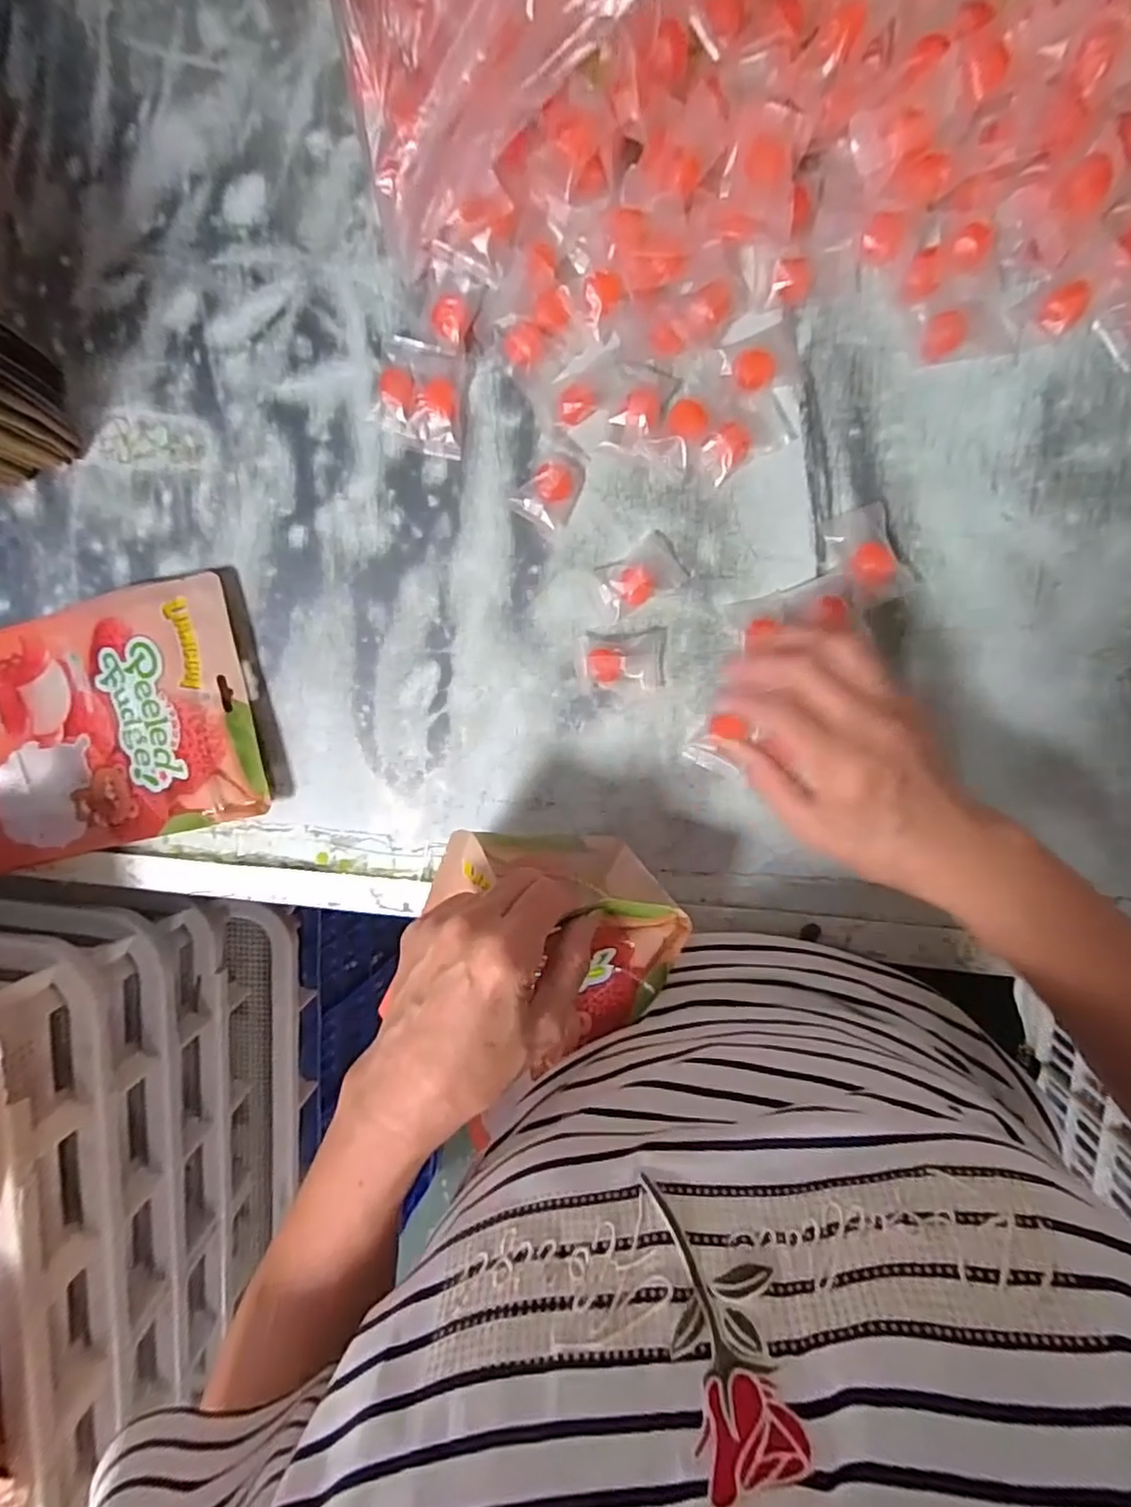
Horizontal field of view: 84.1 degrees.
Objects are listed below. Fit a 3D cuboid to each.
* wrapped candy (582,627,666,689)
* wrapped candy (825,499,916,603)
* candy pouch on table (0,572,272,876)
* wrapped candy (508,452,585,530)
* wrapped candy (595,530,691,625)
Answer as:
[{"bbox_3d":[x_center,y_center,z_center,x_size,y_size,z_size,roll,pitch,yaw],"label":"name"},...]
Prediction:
[{"bbox_3d":[0.035,-0.056,0.367,0.047,0.015,0.033,-2,95,8],"label":"wrapped candy"},{"bbox_3d":[0.165,-0.109,0.345,0.036,0.013,0.053,-24,92,10],"label":"wrapped candy"},{"bbox_3d":[-0.325,-0.015,0.421,0.252,0.020,0.160,-12,94,9],"label":"candy pouch on table"},{"bbox_3d":[-0.006,-0.154,0.363,0.030,0.016,0.042,40,99,3],"label":"wrapped candy"},{"bbox_3d":[0.042,-0.103,0.364,0.051,0.014,0.032,-32,90,10],"label":"wrapped candy"}]

